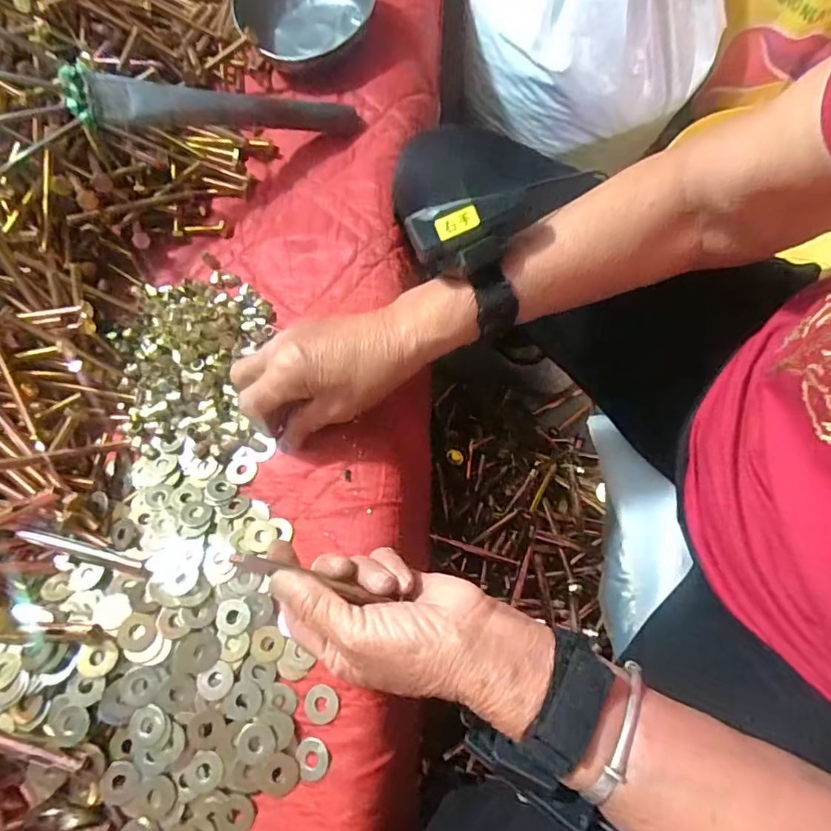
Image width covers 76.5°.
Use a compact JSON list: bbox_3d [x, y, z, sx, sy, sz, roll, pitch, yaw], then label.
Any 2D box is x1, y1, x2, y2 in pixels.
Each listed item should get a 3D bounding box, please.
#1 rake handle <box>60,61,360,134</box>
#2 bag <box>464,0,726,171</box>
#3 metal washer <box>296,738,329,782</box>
[{"bbox_3d":[-0.156,-0.257,0.441,0.230,0.028,0.025,-13,66,-29],"label":"rake handle"},{"bbox_3d":[0.197,-0.520,0.601,0.300,0.426,0.198,33,75,19],"label":"bag"},{"bbox_3d":[-0.061,0.204,0.314,0.019,0.004,0.021,-22,59,6],"label":"metal washer"}]

